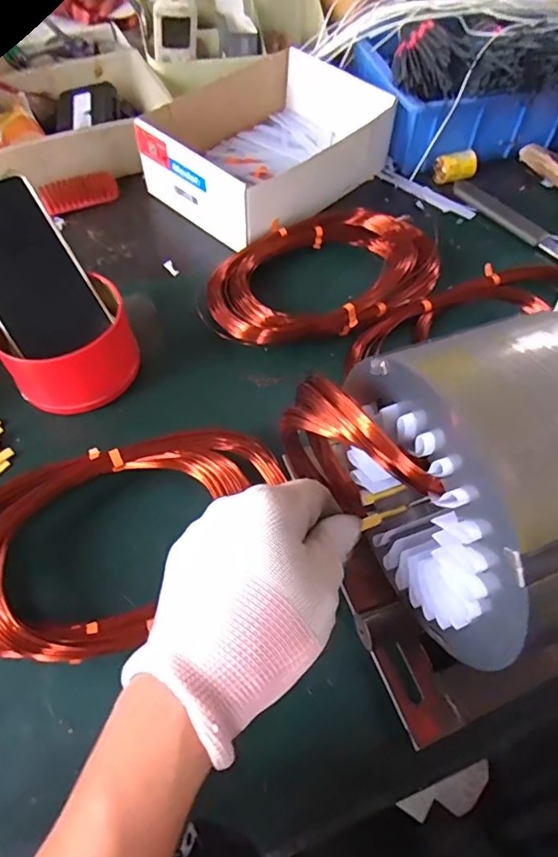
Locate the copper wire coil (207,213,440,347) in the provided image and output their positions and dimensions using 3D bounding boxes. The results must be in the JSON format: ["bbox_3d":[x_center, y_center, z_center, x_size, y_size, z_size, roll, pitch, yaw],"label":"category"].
[{"bbox_3d":[0.040,-0.153,0.493,0.231,0.034,0.150,-28,63,-17],"label":"copper wire coil"}]

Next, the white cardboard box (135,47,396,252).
[{"bbox_3d":[-0.012,-0.325,0.583,0.193,0.068,0.250,38,64,20],"label":"white cardboard box"}]

